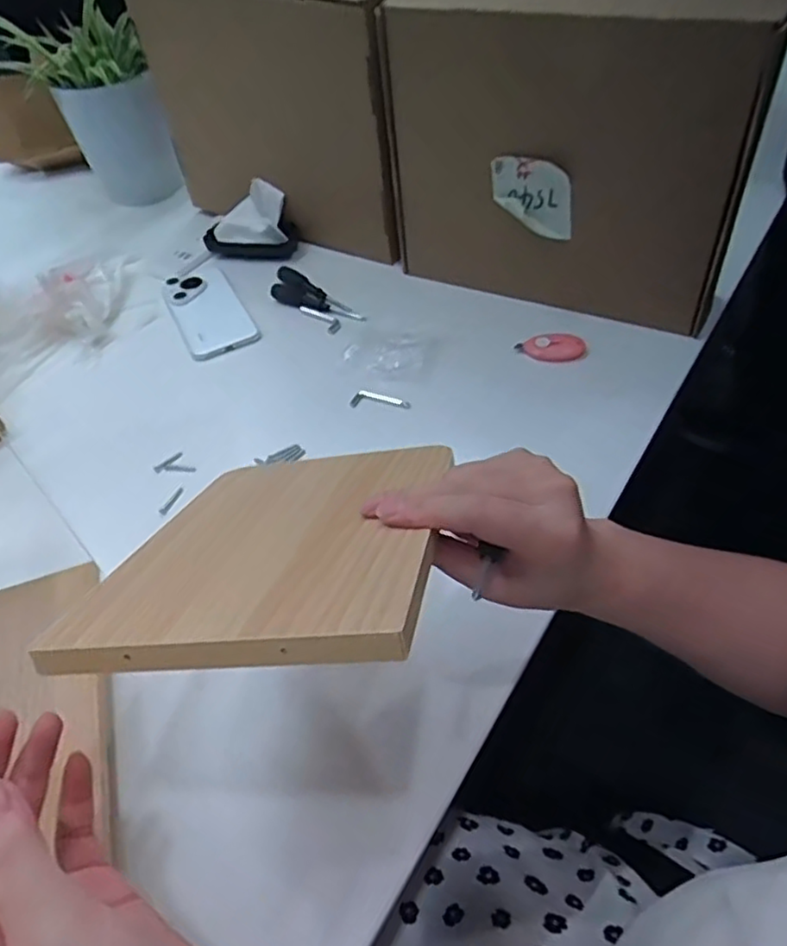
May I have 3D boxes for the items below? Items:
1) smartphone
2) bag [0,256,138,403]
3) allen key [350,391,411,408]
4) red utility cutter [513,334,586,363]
[{"bbox_3d":[-0.213,-0.189,0.773,0.078,0.010,0.180,-23,49,-14],"label":"smartphone"},{"bbox_3d":[-0.378,-0.189,0.762,0.155,0.059,0.248,29,57,29],"label":"bag"},{"bbox_3d":[-0.013,-0.070,0.655,0.057,0.007,0.018,1,63,2],"label":"allen key"},{"bbox_3d":[0.165,-0.131,0.707,0.072,0.022,0.025,-4,47,3],"label":"red utility cutter"}]

